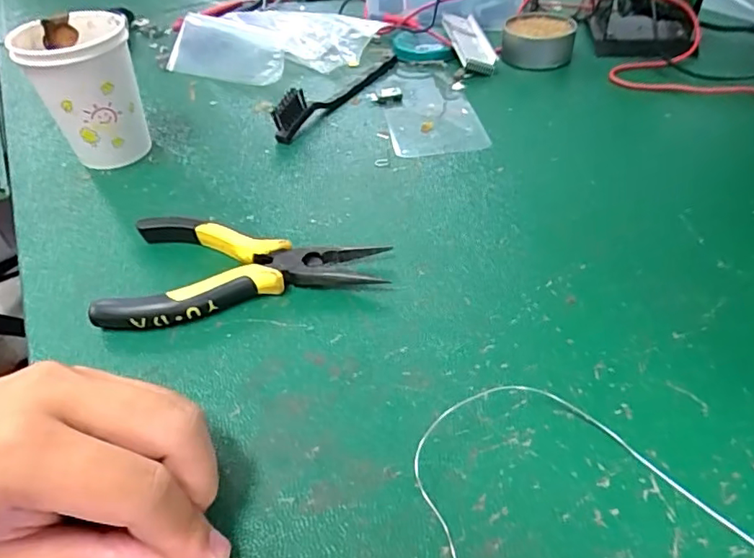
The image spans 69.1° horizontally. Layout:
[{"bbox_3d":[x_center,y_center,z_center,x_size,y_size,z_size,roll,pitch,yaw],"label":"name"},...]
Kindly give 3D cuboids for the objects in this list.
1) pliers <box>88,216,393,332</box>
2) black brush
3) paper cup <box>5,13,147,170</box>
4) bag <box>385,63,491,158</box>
[{"bbox_3d":[-0.074,-0.009,0.309,0.146,0.017,0.077,-6,43,-2],"label":"pliers"},{"bbox_3d":[-0.029,-0.161,0.453,0.013,0.033,0.157,24,50,27],"label":"black brush"},{"bbox_3d":[-0.204,-0.131,0.392,0.071,0.091,0.076,-28,48,-23],"label":"paper cup"},{"bbox_3d":[0.041,-0.147,0.458,0.069,0.004,0.159,-7,43,-3],"label":"bag"}]

